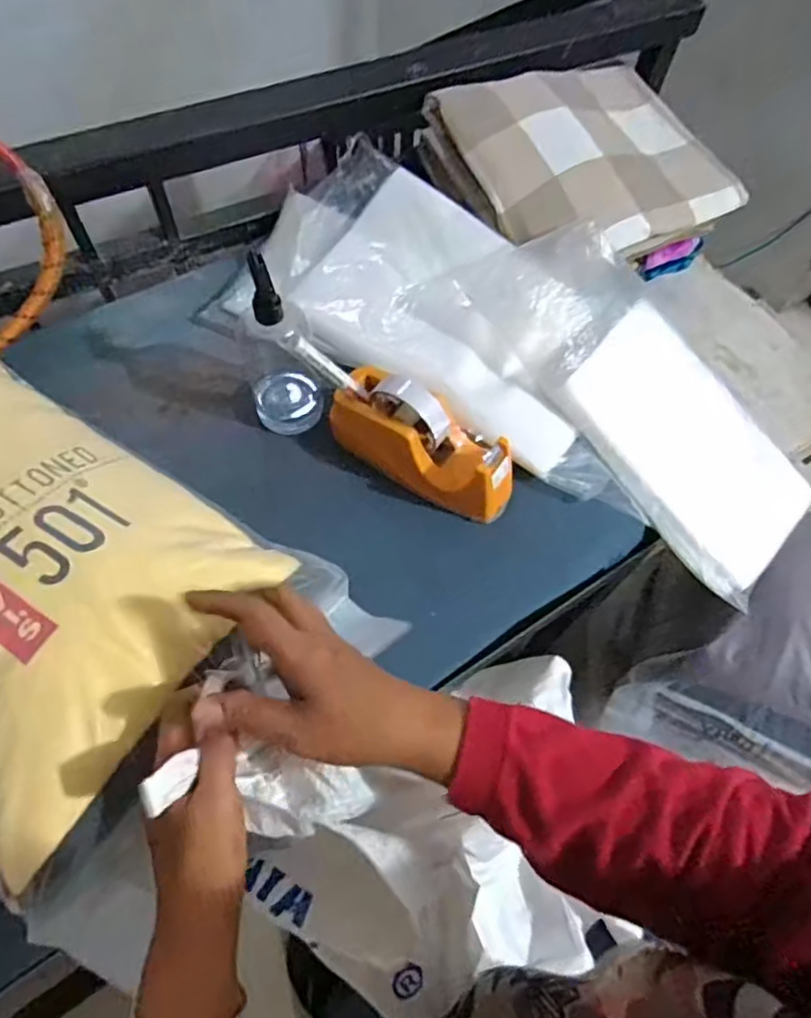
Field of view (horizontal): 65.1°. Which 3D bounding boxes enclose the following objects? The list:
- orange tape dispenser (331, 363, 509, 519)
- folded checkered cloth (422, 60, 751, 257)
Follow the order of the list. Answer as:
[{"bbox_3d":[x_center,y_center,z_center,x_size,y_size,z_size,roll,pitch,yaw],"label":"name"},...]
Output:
[{"bbox_3d":[0.018,-0.072,0.624,0.194,0.107,0.063,36,66,14],"label":"orange tape dispenser"},{"bbox_3d":[0.227,-0.431,0.780,0.323,0.052,0.260,-23,77,-19],"label":"folded checkered cloth"}]

